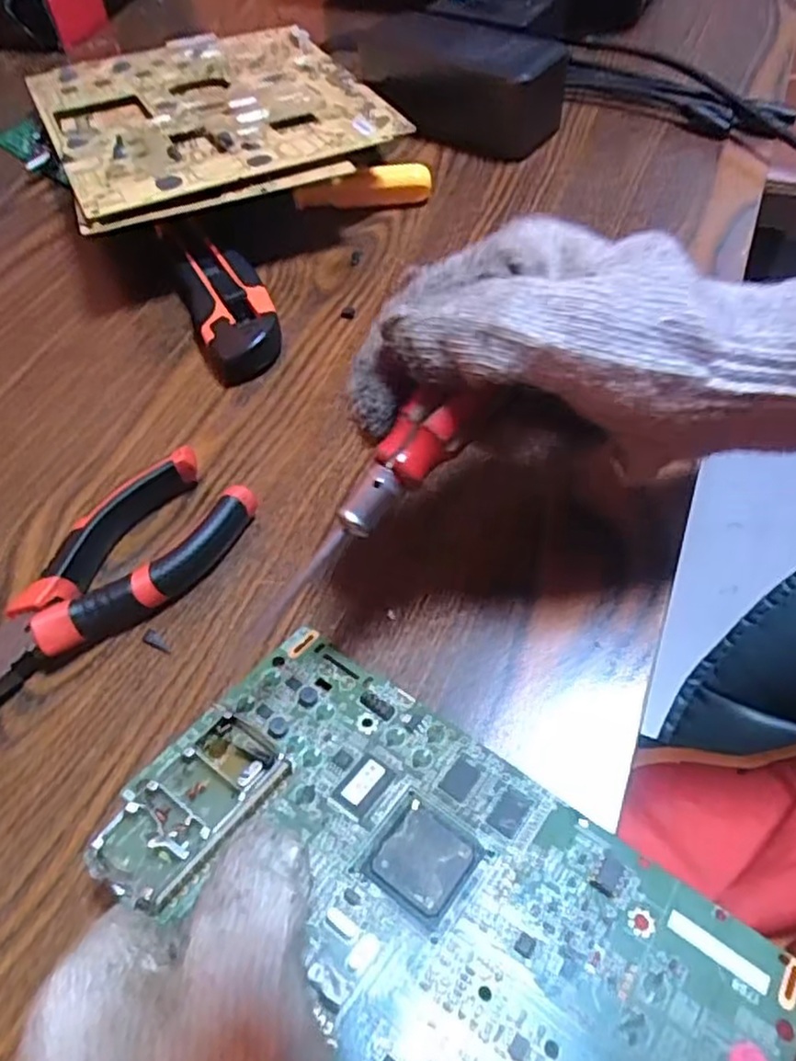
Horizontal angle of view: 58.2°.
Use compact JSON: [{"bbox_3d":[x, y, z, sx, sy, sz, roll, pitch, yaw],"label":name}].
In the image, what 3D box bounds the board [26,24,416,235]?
[{"bbox_3d":[-0.123,-0.278,0.465,0.203,0.010,0.288,-21,50,-13],"label":"board"}]

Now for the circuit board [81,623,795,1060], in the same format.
[{"bbox_3d":[0.009,0.104,0.201,0.183,0.007,0.102,30,49,23],"label":"circuit board"}]

